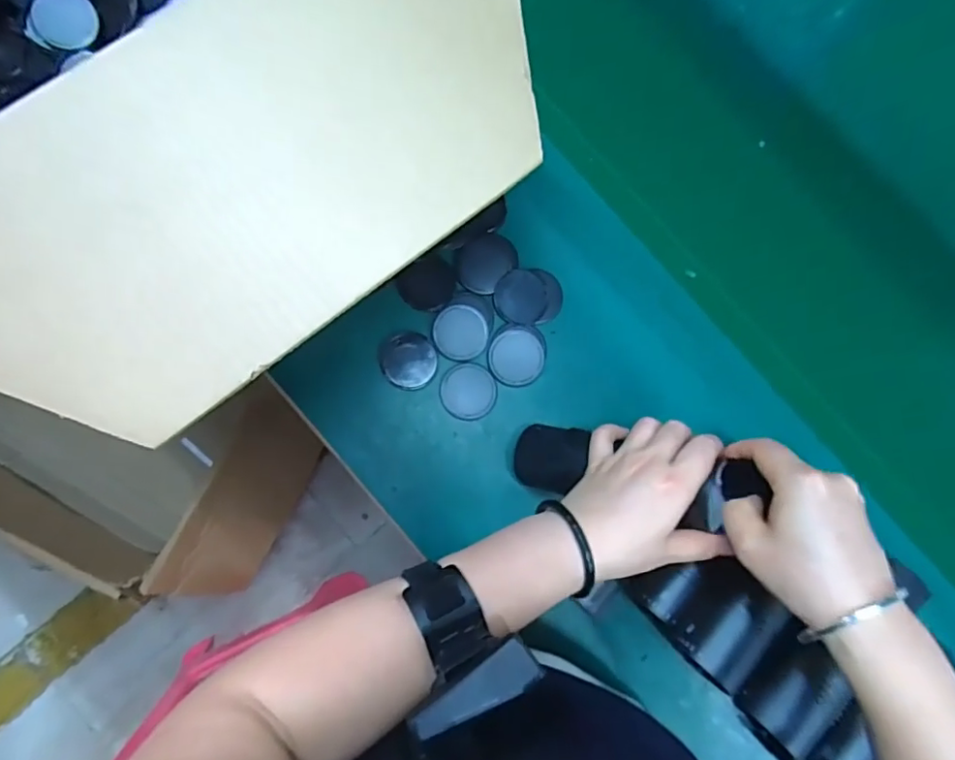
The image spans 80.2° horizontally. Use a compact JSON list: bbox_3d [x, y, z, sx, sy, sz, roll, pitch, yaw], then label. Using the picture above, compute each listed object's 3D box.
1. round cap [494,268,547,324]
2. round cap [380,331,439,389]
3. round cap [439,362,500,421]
[{"bbox_3d":[0.040,-0.076,0.520,0.047,0.004,0.050,1,83,-5],"label":"round cap"},{"bbox_3d":[-0.062,-0.018,0.508,0.049,0.004,0.050,1,83,-5],"label":"round cap"},{"bbox_3d":[-0.008,0.011,0.514,0.050,0.004,0.050,1,83,-5],"label":"round cap"}]

